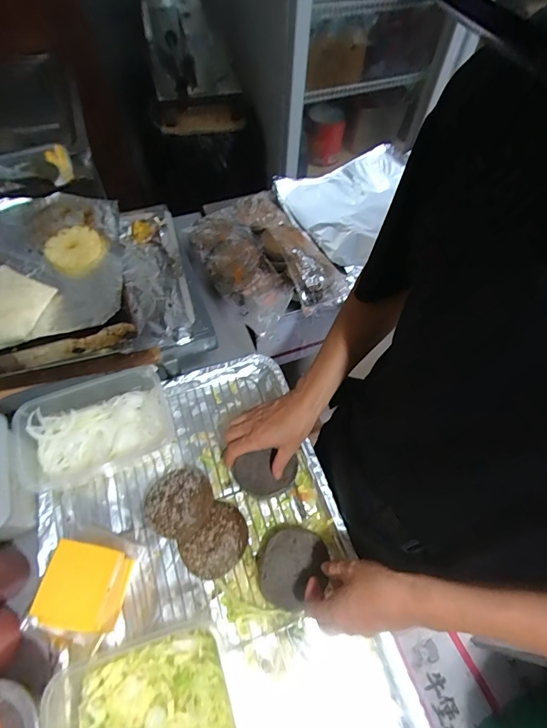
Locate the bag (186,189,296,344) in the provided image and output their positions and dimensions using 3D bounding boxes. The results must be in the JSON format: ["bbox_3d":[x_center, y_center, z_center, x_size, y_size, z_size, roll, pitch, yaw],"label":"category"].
[{"bbox_3d":[-0.035,-0.205,0.764,0.193,0.079,0.324,-24,64,-15],"label":"bag"}]

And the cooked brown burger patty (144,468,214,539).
[{"bbox_3d":[-0.130,0.184,0.526,0.086,0.021,0.088,21,61,10],"label":"cooked brown burger patty"}]

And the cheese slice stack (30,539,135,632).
[{"bbox_3d":[-0.231,0.273,0.481,0.087,0.047,0.087,8,60,2],"label":"cheese slice stack"}]

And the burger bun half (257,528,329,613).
[{"bbox_3d":[0.025,0.265,0.506,0.087,0.016,0.091,1,60,-2],"label":"burger bun half"}]

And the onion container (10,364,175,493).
[{"bbox_3d":[-0.259,0.101,0.584,0.203,0.083,0.144,-16,62,-11],"label":"onion container"}]

